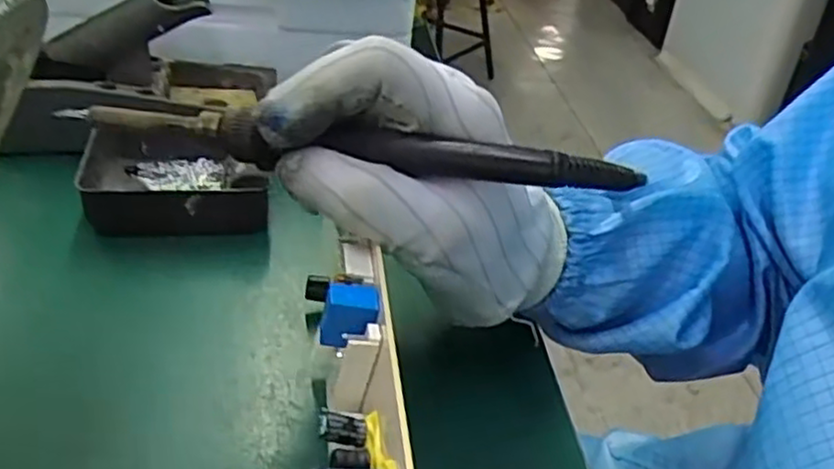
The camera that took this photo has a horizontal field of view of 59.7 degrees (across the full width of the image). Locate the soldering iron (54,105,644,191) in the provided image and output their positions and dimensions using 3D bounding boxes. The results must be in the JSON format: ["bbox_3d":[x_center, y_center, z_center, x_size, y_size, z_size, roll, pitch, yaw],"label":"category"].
[{"bbox_3d":[-0.030,-0.030,0.248,0.195,0.013,0.020,7,34,8],"label":"soldering iron"}]

